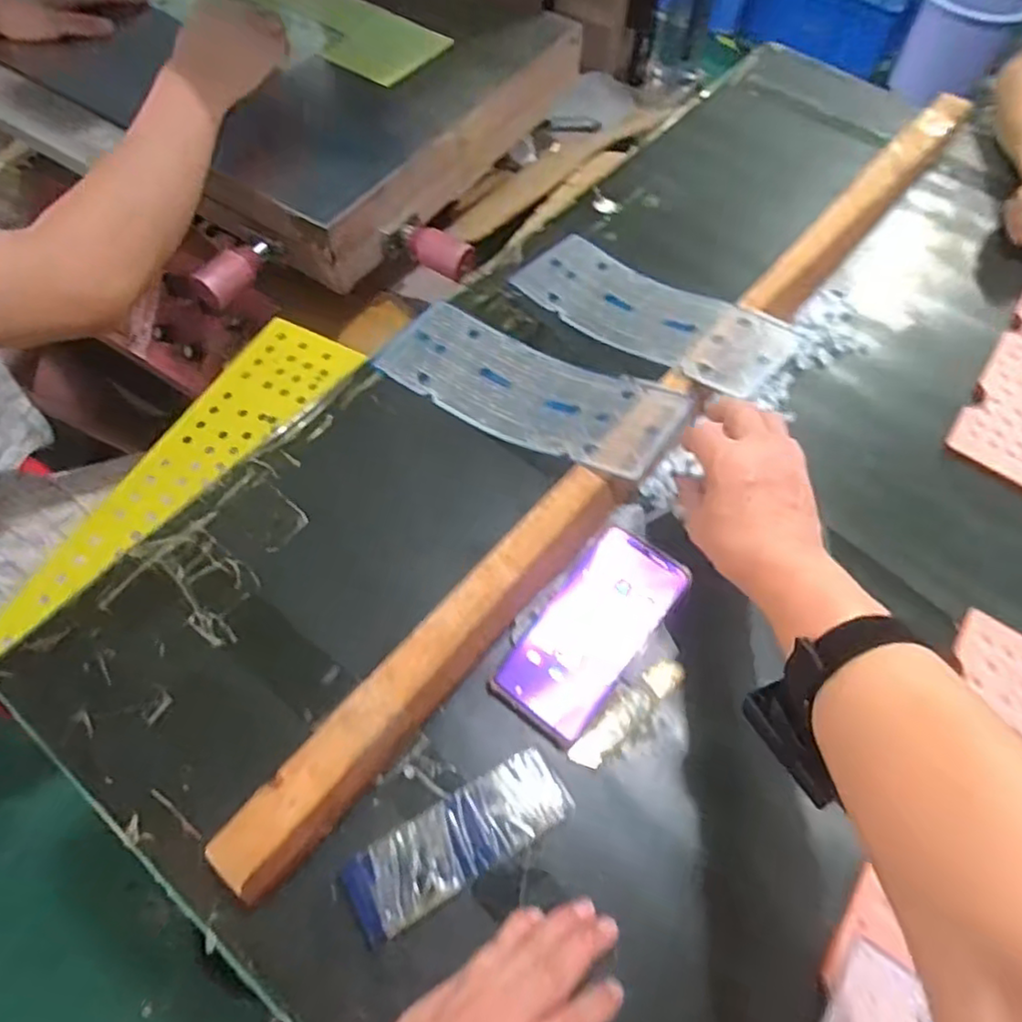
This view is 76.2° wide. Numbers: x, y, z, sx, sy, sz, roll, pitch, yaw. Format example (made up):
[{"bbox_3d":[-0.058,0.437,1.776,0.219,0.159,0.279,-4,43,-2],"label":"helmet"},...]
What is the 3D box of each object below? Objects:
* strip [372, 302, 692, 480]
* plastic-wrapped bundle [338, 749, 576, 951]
[{"bbox_3d":[0.014,-0.109,0.584,0.272,0.021,0.108,26,63,21],"label":"strip"},{"bbox_3d":[-0.032,0.209,0.414,0.143,0.020,0.048,-28,65,-16],"label":"plastic-wrapped bundle"}]

